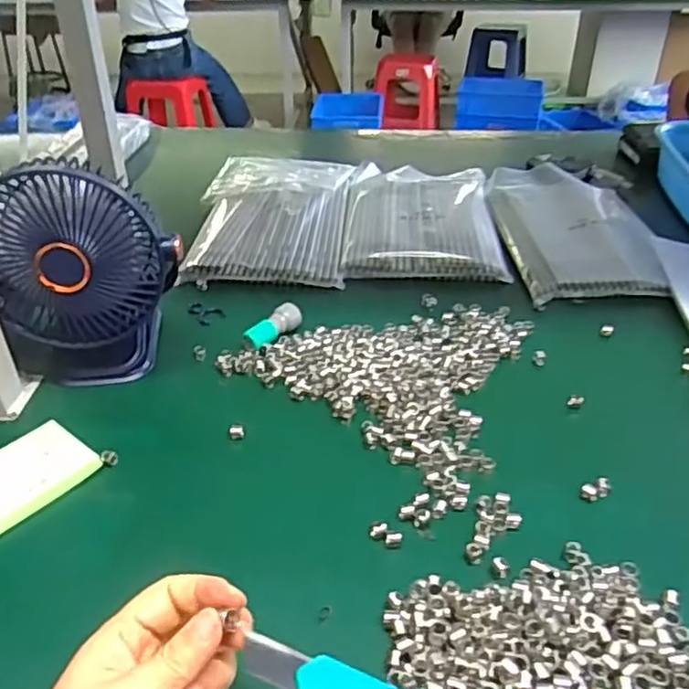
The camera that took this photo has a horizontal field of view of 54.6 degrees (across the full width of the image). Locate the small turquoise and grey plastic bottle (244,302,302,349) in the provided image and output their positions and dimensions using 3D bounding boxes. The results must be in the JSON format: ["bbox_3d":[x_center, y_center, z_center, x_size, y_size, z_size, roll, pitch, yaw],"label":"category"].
[{"bbox_3d":[-0.065,-0.018,0.629,0.021,0.019,0.061,22,40,31],"label":"small turquoise and grey plastic bottle"}]

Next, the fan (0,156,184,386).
[{"bbox_3d":[-0.216,-0.055,0.553,0.141,0.183,0.099,-17,36,-22],"label":"fan"}]

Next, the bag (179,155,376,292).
[{"bbox_3d":[-0.087,-0.170,0.847,0.204,0.035,0.339,3,34,7],"label":"bag"}]

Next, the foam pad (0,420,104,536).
[{"bbox_3d":[-0.230,0.095,0.473,0.066,0.016,0.096,24,41,33],"label":"foam pad"}]

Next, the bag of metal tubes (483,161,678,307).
[{"bbox_3d":[0.277,-0.145,0.813,0.172,0.025,0.328,1,34,3],"label":"bag of metal tubes"}]

